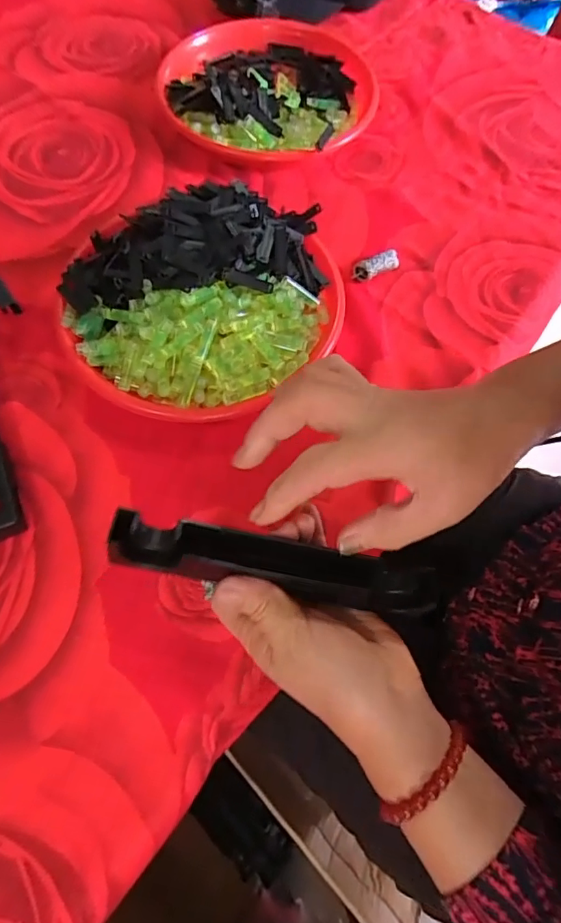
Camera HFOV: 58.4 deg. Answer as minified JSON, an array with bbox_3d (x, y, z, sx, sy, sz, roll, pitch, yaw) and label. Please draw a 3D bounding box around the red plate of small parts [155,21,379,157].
[{"bbox_3d":[-0.013,-0.450,0.593,0.255,0.047,0.258,1,68,-2],"label":"red plate of small parts"}]

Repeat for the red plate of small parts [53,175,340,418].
[{"bbox_3d":[-0.067,-0.153,0.453,0.254,0.072,0.236,-23,71,-11],"label":"red plate of small parts"}]

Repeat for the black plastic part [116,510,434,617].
[{"bbox_3d":[-0.004,0.063,0.304,0.190,0.028,0.027,13,68,-9],"label":"black plastic part"}]

